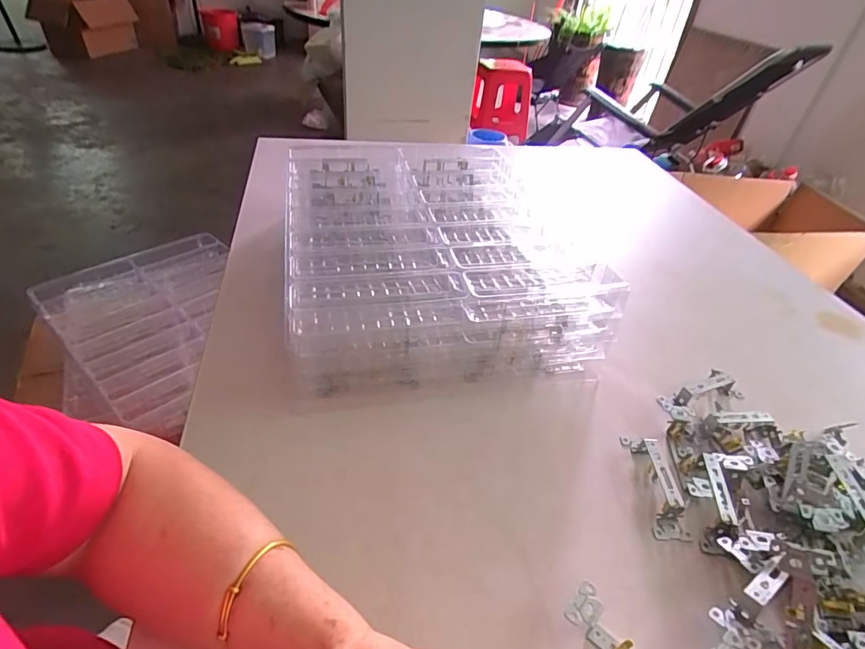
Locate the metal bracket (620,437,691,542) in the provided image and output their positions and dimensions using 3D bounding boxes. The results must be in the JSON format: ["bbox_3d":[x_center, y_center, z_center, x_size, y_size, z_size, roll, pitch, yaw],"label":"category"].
[{"bbox_3d":[0.205,0.141,0.431,0.028,0.025,0.102,5,39,-2],"label":"metal bracket"}]

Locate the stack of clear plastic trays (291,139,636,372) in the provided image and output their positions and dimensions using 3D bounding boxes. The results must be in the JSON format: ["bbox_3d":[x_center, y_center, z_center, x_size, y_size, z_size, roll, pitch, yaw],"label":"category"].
[{"bbox_3d":[-0.011,-0.102,0.630,0.334,0.106,0.424,-3,40,-13],"label":"stack of clear plastic trays"}]

